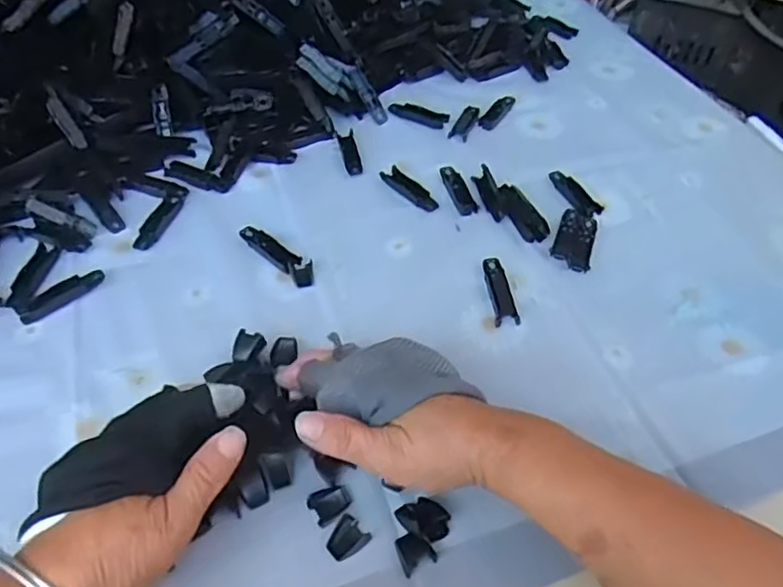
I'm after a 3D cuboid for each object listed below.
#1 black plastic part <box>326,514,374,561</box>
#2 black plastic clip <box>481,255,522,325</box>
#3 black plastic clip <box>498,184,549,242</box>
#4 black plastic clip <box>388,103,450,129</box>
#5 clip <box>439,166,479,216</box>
[{"bbox_3d":[-0.026,0.140,0.371,0.023,0.004,0.021,-35,58,-28],"label":"black plastic part"},{"bbox_3d":[0.085,-0.004,0.507,0.019,0.010,0.066,-3,48,-4],"label":"black plastic clip"},{"bbox_3d":[0.113,-0.070,0.560,0.024,0.007,0.065,-16,50,-15],"label":"black plastic clip"},{"bbox_3d":[0.027,-0.182,0.660,0.062,0.006,0.021,21,51,17],"label":"black plastic clip"},{"bbox_3d":[0.059,-0.094,0.579,0.017,0.004,0.063,-13,50,-12],"label":"clip"}]

